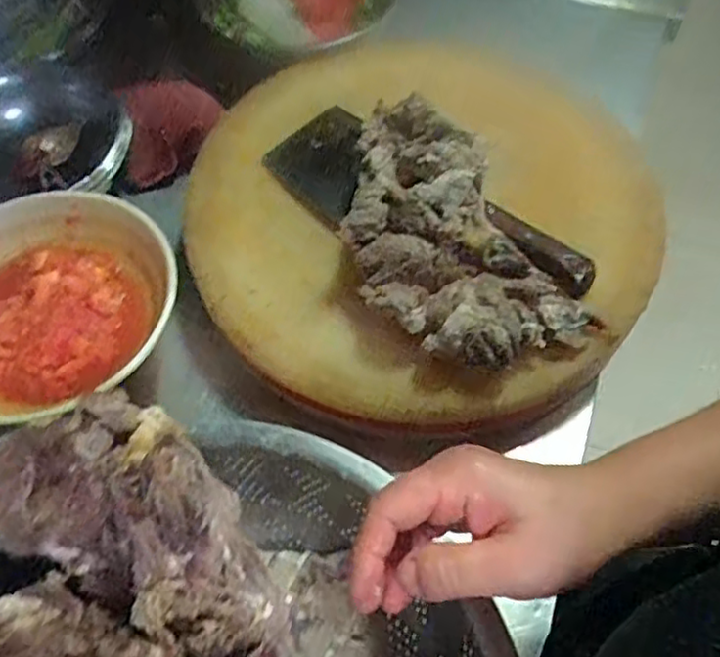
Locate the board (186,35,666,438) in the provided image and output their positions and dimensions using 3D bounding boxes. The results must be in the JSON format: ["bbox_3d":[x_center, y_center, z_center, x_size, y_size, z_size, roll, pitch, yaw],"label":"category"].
[{"bbox_3d":[0.050,-0.092,0.598,0.383,0.054,0.366,-2,61,3],"label":"board"}]

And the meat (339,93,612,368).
[{"bbox_3d":[0.057,-0.066,0.530,0.138,0.083,0.233,-33,64,-14],"label":"meat"}]

